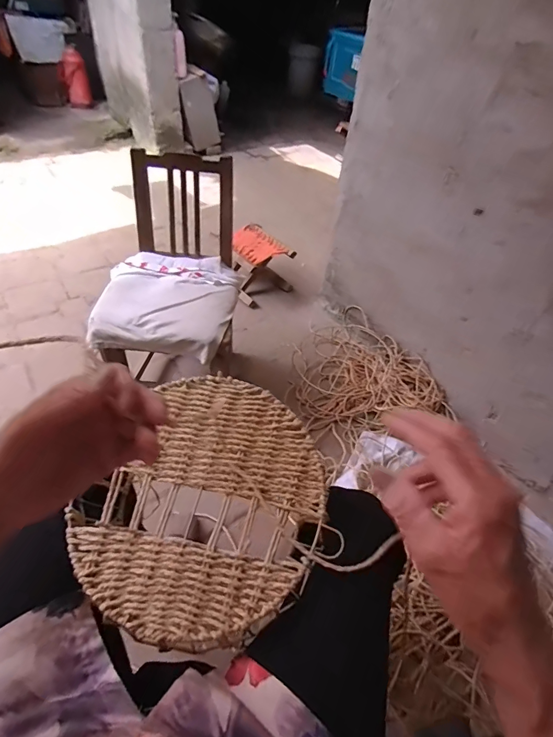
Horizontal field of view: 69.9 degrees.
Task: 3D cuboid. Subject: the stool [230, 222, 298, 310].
[{"bbox_3d":[-0.095,-0.414,1.584,0.230,0.186,0.255,-29,56,-27],"label":"stool"}]

